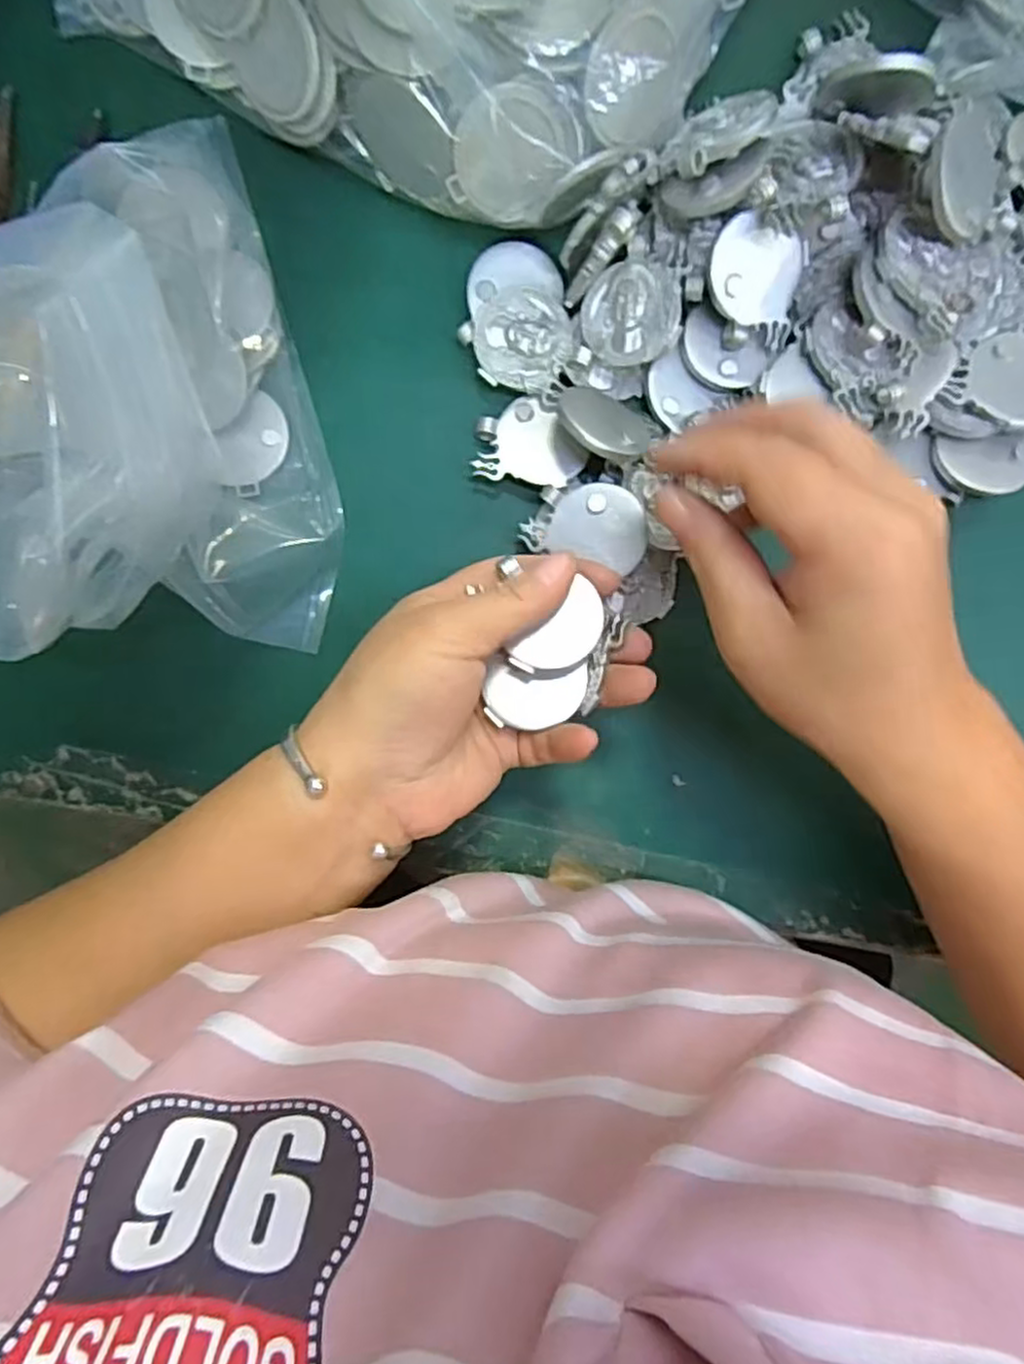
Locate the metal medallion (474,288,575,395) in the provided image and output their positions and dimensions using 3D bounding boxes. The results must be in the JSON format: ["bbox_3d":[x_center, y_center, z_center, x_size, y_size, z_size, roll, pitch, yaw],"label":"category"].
[{"bbox_3d":[0.004,-0.138,0.289,0.038,0.006,0.038,22,92,-2],"label":"metal medallion"}]

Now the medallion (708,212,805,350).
[{"bbox_3d":[0.094,-0.157,0.277,0.039,0.005,0.035,10,112,-19],"label":"medallion"}]

